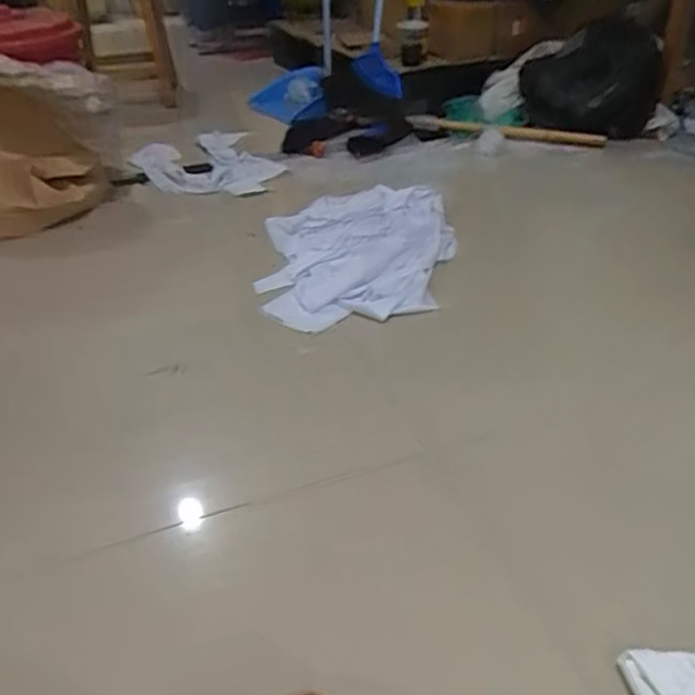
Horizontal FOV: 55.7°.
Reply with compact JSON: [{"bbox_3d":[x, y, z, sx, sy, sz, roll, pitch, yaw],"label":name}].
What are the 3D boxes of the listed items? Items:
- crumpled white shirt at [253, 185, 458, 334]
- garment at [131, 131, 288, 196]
[{"bbox_3d":[0.025,-0.217,1.336,0.389,0.063,0.499,-4,35,2],"label":"crumpled white shirt"},{"bbox_3d":[-0.396,-0.528,1.816,0.363,0.047,0.478,-15,37,-17],"label":"garment"}]

